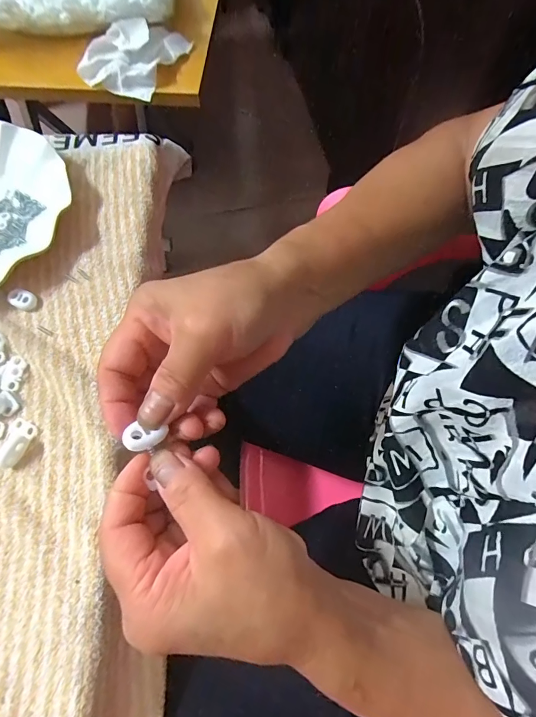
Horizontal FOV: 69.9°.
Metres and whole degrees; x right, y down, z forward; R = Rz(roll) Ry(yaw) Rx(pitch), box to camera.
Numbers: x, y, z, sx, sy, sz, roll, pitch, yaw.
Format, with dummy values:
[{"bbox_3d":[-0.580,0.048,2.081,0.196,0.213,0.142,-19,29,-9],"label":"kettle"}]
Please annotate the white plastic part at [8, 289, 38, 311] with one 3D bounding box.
[{"bbox_3d":[-0.192,-0.046,0.301,0.019,0.009,0.014,18,68,6],"label":"white plastic part"}]

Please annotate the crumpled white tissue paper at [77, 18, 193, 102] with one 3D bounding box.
[{"bbox_3d":[-0.146,-0.340,0.415,0.089,0.026,0.113,26,69,9],"label":"crumpled white tissue paper"}]

